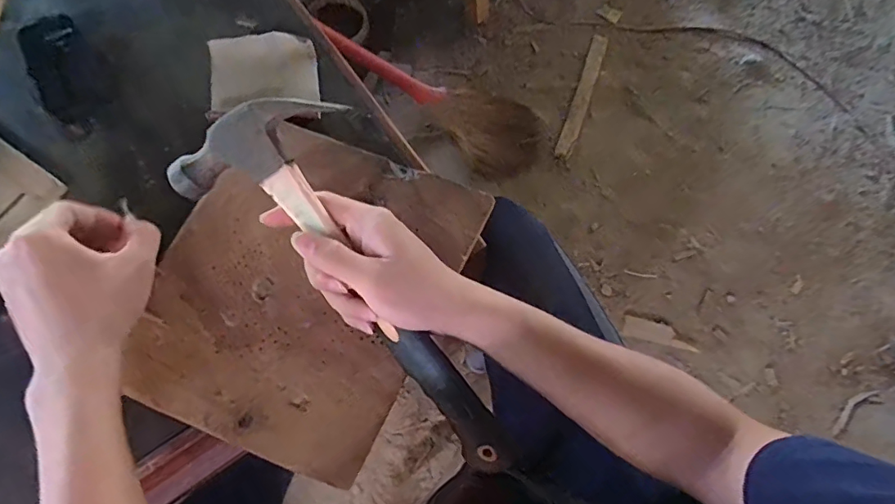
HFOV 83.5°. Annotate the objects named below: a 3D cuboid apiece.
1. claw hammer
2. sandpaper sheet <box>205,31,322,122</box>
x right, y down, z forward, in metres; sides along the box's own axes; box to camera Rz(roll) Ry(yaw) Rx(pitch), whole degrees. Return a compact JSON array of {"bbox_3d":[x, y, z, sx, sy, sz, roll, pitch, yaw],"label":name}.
[{"bbox_3d":[-0.055,0.041,0.362,0.103,0.050,0.324,-38,99,-13],"label":"claw hammer"},{"bbox_3d":[-0.179,-0.170,0.485,0.102,0.015,0.089,-7,72,-4],"label":"sandpaper sheet"}]

